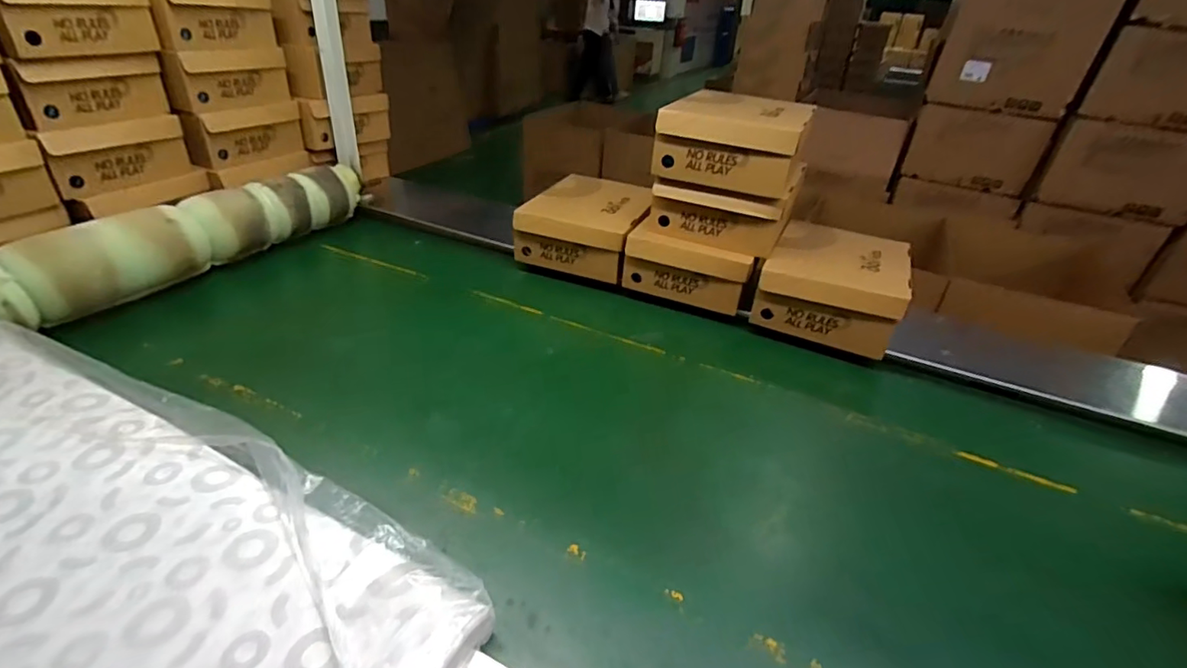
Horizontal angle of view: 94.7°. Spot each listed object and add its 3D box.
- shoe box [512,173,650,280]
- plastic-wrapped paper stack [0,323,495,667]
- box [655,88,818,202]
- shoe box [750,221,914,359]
[{"bbox_3d":[-0.003,-0.260,1.297,0.259,0.125,0.326,15,32,14],"label":"shoe box"},{"bbox_3d":[-0.568,0.190,0.569,0.904,0.035,0.364,18,35,22],"label":"plastic-wrapped paper stack"},{"bbox_3d":[0.282,-0.382,1.076,0.254,0.127,0.279,16,32,16],"label":"box"},{"bbox_3d":[0.483,-0.107,1.108,0.242,0.127,0.300,18,33,19],"label":"shoe box"}]

